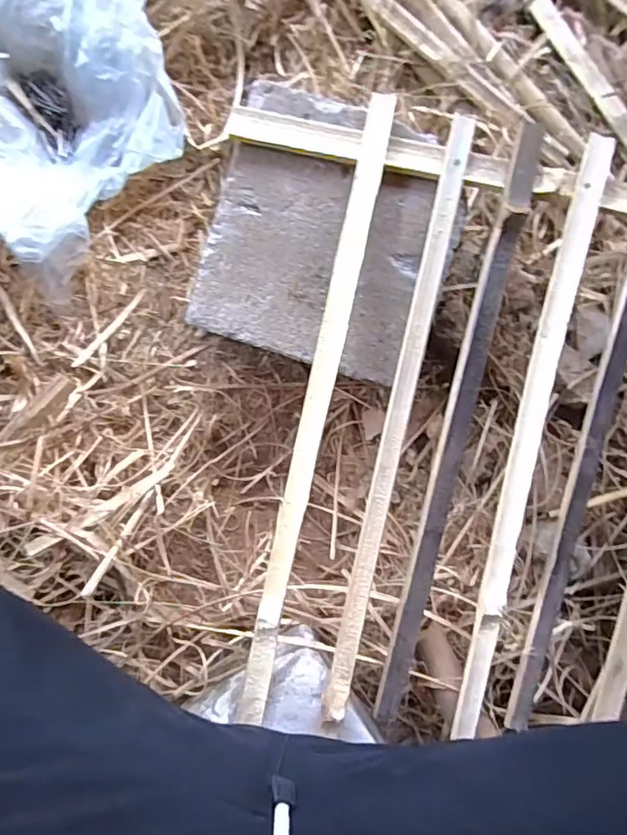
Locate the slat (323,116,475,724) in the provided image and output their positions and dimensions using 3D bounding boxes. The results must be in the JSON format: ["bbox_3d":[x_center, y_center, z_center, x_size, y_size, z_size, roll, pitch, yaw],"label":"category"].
[{"bbox_3d":[0.069,0.007,0.447,0.020,0.017,0.488,12,92,-9],"label":"slat"}]

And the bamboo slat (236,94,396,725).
[{"bbox_3d":[0.000,0.001,0.441,0.025,0.018,0.508,11,92,-9],"label":"bamboo slat"}]

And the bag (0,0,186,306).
[{"bbox_3d":[-0.222,-0.269,0.461,0.195,0.077,0.297,9,92,-9],"label":"bag"}]

